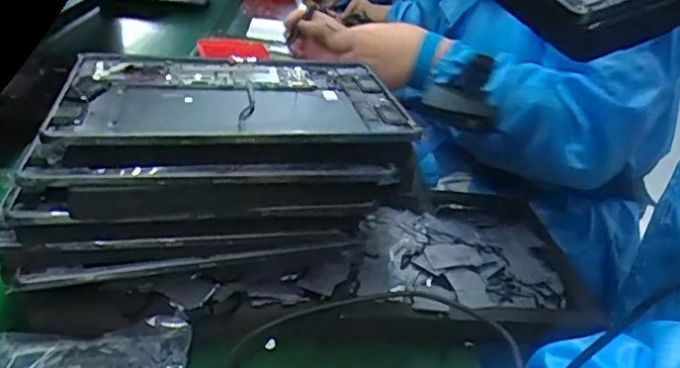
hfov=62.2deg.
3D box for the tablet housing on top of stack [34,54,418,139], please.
[{"bbox_3d":[-0.081,-0.069,0.444,0.248,0.019,0.171,0,29,-11],"label":"tablet housing on top of stack"}]

